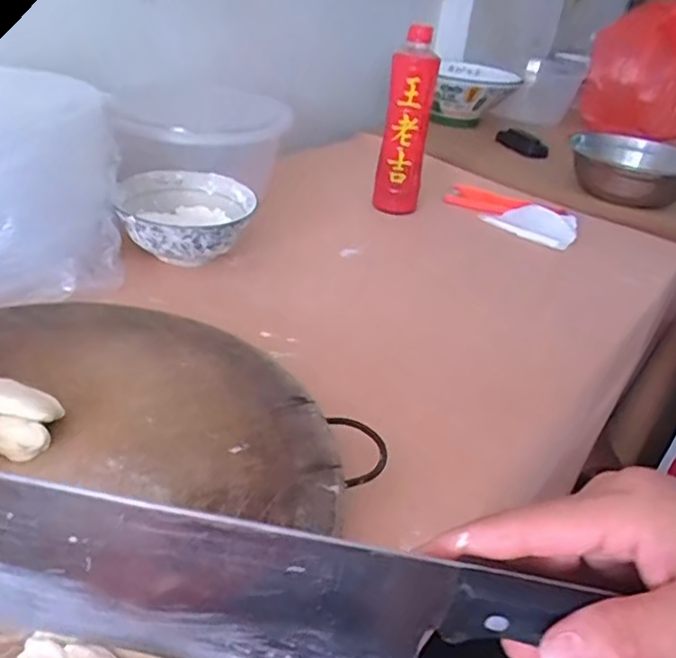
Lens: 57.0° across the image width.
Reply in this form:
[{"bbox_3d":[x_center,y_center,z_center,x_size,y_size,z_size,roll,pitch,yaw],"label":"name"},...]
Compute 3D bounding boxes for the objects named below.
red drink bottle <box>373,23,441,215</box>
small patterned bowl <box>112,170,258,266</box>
[{"bbox_3d":[0.089,-0.263,0.806,0.059,0.224,0.055,10,32,5],"label":"red drink bottle"},{"bbox_3d":[-0.161,-0.112,0.663,0.139,0.062,0.141,6,32,-2],"label":"small patterned bowl"}]

